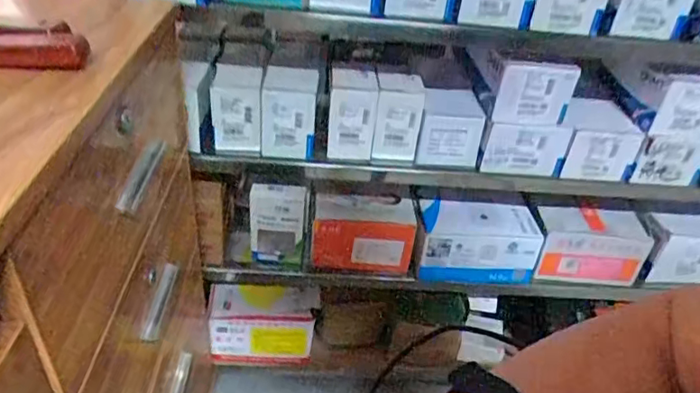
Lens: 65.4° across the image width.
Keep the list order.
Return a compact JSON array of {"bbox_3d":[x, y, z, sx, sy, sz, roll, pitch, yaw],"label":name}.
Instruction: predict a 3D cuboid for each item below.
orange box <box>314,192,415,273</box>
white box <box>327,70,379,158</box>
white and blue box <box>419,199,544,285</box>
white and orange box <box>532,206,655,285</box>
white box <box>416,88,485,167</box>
[{"bbox_3d":[0.022,0.062,0.904,0.161,0.102,0.080,7,36,0],"label":"orange box"},{"bbox_3d":[0.003,-0.119,0.770,0.063,0.115,0.059,3,36,-4],"label":"white box"},{"bbox_3d":[0.209,0.079,0.909,0.184,0.111,0.082,4,36,-3],"label":"white and blue box"},{"bbox_3d":[0.397,0.078,0.924,0.182,0.108,0.085,2,36,-6],"label":"white and orange box"},{"bbox_3d":[0.146,-0.104,0.801,0.086,0.087,0.083,7,36,1],"label":"white box"}]

